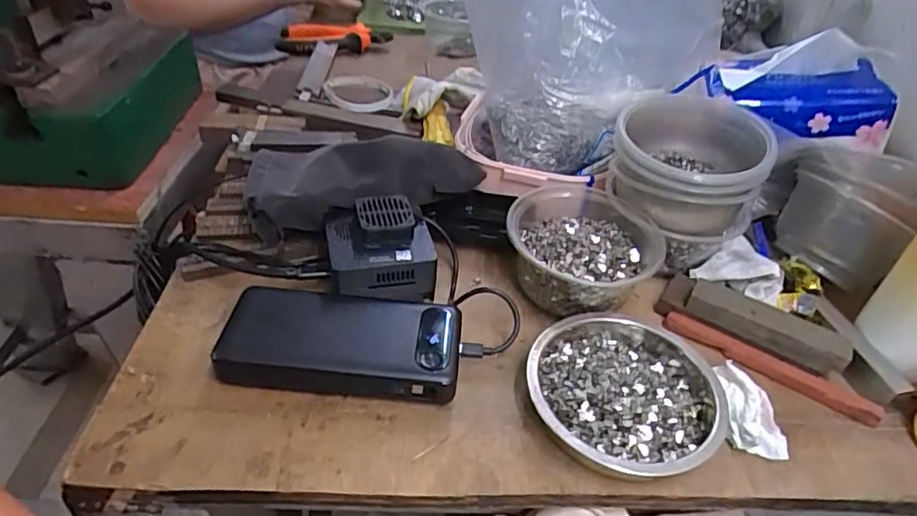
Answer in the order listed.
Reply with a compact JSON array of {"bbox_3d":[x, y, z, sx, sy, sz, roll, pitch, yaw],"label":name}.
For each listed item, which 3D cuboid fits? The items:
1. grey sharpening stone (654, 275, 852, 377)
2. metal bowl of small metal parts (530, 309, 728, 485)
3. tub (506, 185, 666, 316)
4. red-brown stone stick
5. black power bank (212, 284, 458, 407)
[{"bbox_3d":[0.217,0.046,0.436,0.126,0.025,0.035,25,46,21],"label":"grey sharpening stone"},{"bbox_3d":[0.109,0.086,0.382,0.124,0.031,0.118,3,42,-2],"label":"metal bowl of small metal parts"},{"bbox_3d":[0.093,-0.003,0.458,0.108,0.054,0.107,3,42,-2],"label":"tub"},{"bbox_3d":[0.221,0.076,0.420,0.146,0.008,0.016,25,46,21],"label":"red-brown stone stick"},{"bbox_3d":[-0.078,0.056,0.400,0.155,0.025,0.073,5,42,0],"label":"black power bank"}]

